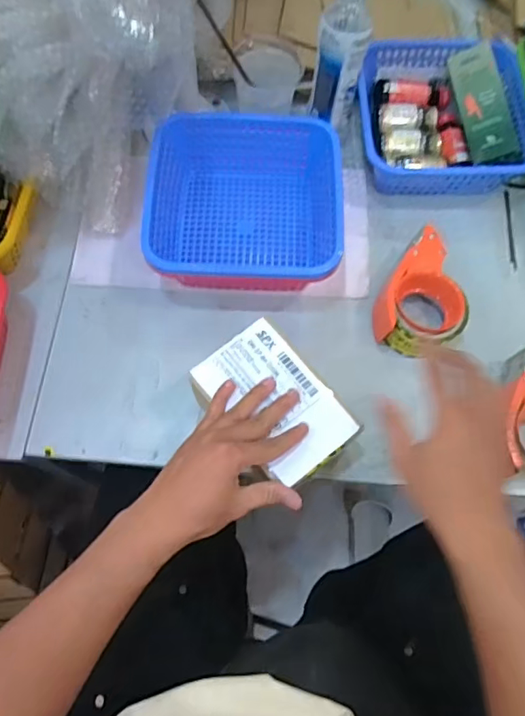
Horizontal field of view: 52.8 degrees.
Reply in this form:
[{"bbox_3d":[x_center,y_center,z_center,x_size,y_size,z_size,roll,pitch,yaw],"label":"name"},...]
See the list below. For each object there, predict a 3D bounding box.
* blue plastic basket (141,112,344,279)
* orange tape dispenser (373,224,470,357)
[{"bbox_3d":[-0.022,-0.186,0.648,0.219,0.098,0.214,0,68,-2],"label":"blue plastic basket"},{"bbox_3d":[0.193,-0.070,0.624,0.102,0.061,0.139,30,70,9],"label":"orange tape dispenser"}]

